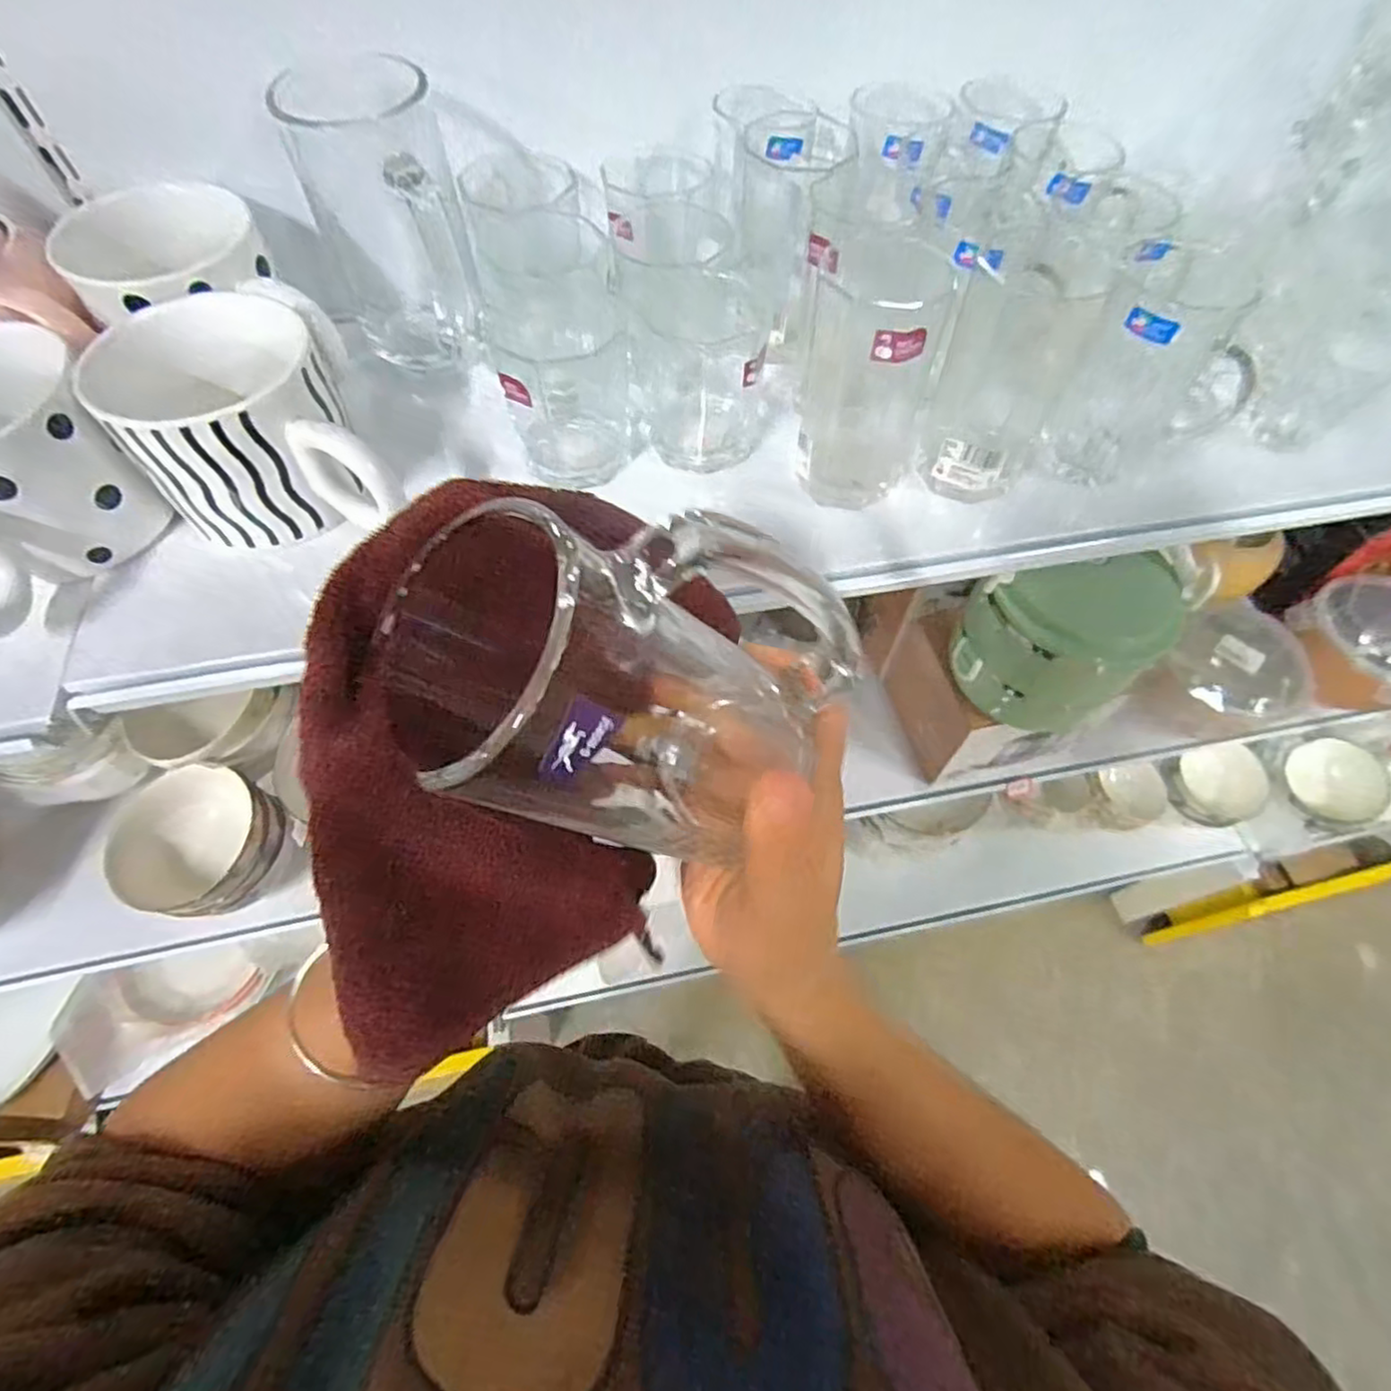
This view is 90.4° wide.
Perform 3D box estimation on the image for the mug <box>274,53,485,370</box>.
[{"bbox_3d":[-0.172,-0.266,0.388,0.075,0.136,0.083,-19,63,-11],"label":"mug"}]

